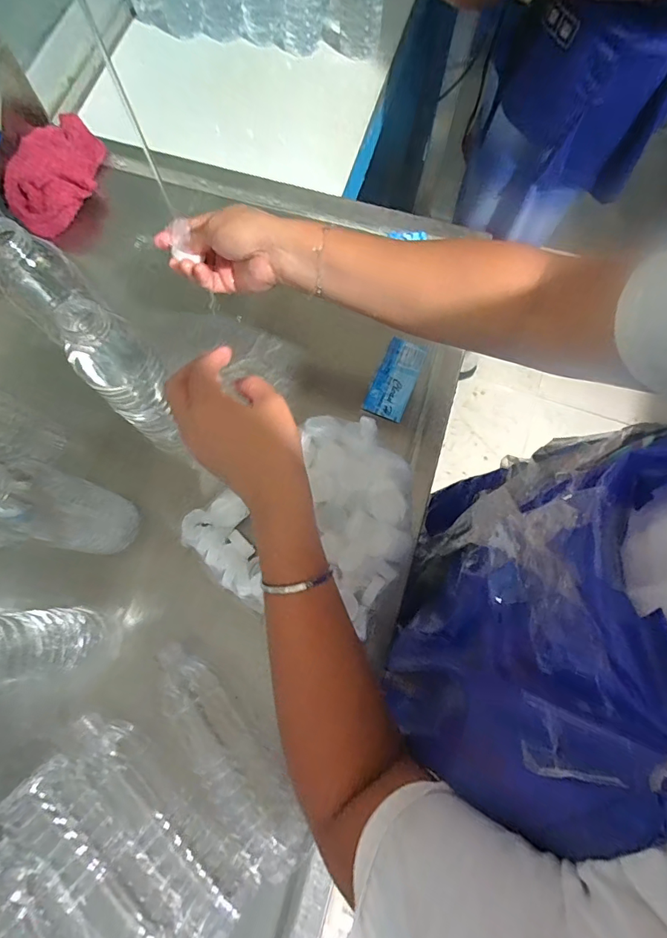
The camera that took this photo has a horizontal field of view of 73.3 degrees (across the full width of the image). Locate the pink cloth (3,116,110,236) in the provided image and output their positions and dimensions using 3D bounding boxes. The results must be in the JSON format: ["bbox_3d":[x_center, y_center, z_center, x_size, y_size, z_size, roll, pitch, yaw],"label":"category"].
[{"bbox_3d":[-0.332,-0.370,0.542,0.068,0.061,0.168,7,74,2],"label":"pink cloth"}]

